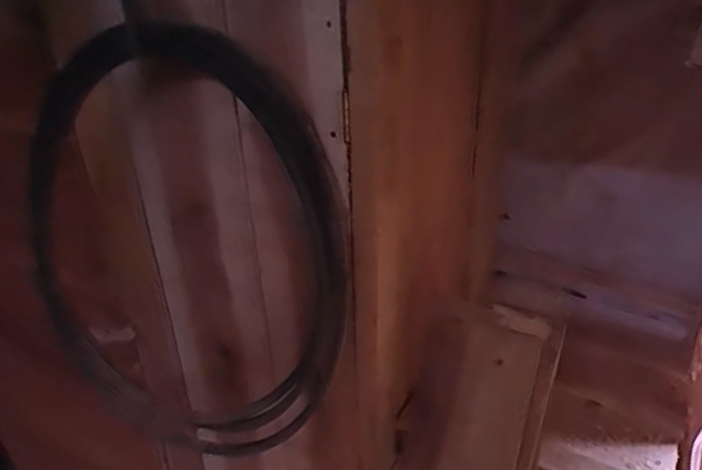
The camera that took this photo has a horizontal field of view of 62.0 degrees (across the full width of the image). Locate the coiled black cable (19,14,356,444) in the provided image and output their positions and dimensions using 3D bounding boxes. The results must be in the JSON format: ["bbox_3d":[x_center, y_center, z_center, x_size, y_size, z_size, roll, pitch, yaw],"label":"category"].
[{"bbox_3d":[-0.211,0.068,0.731,0.437,0.624,0.093,28,32,-12],"label":"coiled black cable"}]

